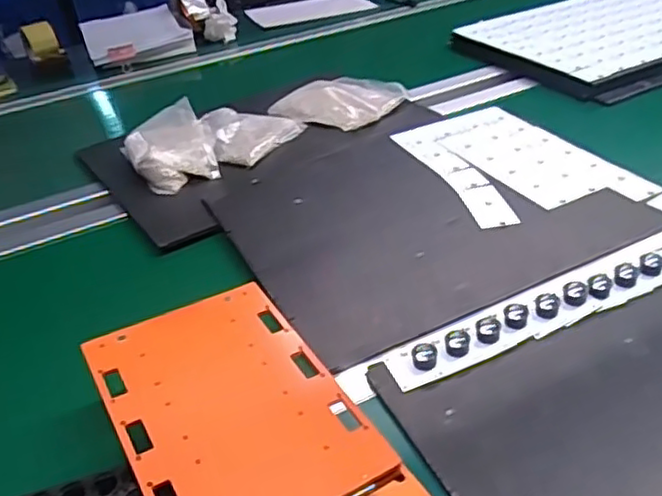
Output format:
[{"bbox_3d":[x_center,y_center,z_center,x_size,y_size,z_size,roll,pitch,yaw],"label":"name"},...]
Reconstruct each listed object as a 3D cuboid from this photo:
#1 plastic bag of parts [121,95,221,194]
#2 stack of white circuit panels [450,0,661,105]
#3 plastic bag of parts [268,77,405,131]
[{"bbox_3d":[-0.228,-0.144,0.932,0.122,0.051,0.162,-21,38,-22],"label":"plastic bag of parts"},{"bbox_3d":[0.514,-0.395,1.203,0.477,0.043,0.381,-19,37,-19],"label":"stack of white circuit panels"},{"bbox_3d":[0.009,-0.238,1.048,0.168,0.035,0.167,19,41,30],"label":"plastic bag of parts"}]

